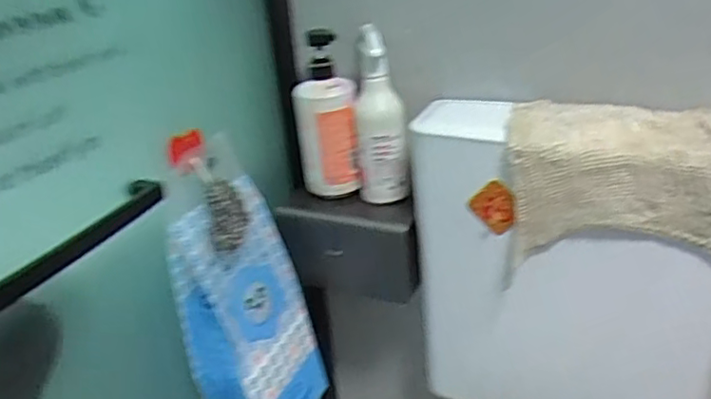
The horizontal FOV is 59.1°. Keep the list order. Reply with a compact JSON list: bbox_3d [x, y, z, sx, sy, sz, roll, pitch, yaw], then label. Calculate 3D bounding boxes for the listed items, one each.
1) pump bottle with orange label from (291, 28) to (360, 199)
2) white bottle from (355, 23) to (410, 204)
[{"bbox_3d":[-0.040,-0.112,0.860,0.067,0.219,0.073,-13,27,-18],"label":"pump bottle with orange label"},{"bbox_3d":[0.034,-0.112,0.855,0.065,0.230,0.050,-3,25,4],"label":"white bottle"}]

